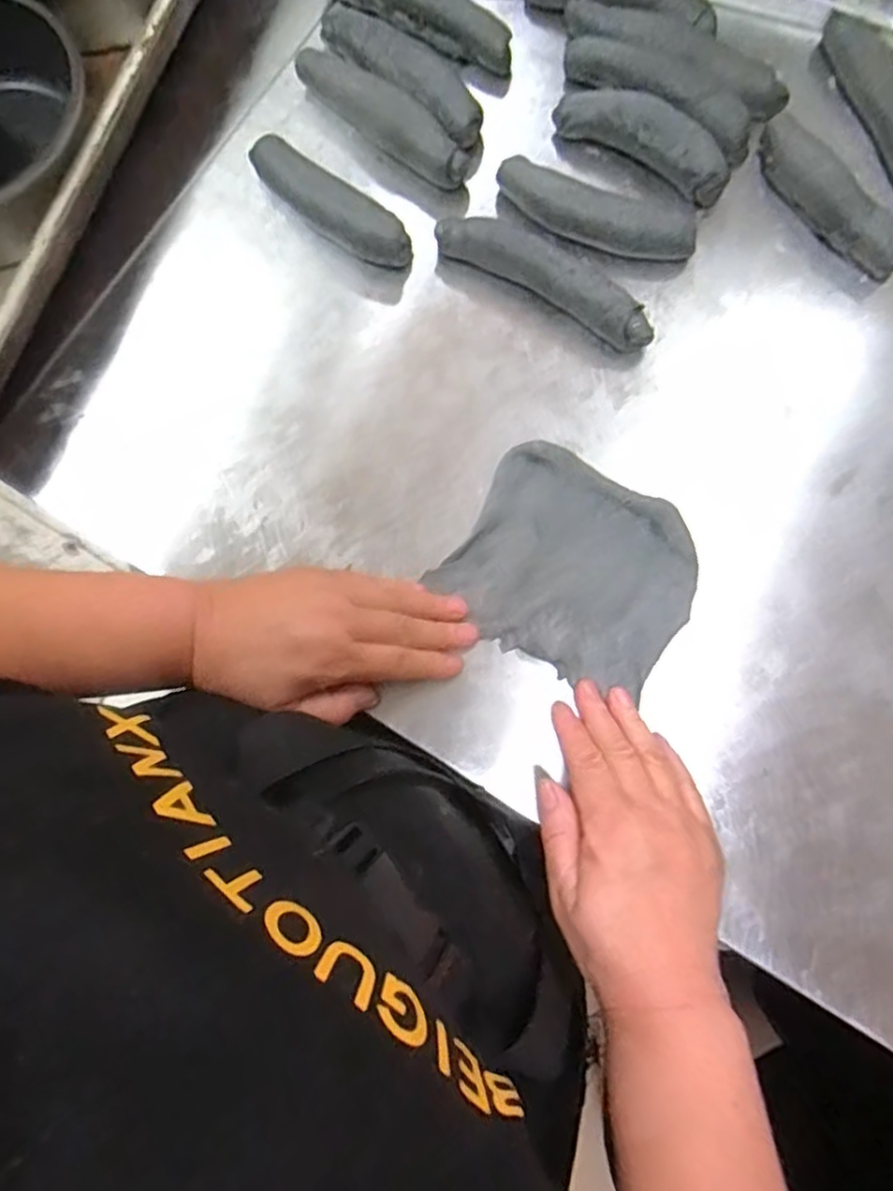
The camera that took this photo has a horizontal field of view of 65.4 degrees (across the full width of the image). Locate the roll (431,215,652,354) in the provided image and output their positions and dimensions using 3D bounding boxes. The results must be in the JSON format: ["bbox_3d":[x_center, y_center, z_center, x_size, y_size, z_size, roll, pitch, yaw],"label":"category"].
[{"bbox_3d":[0.062,-0.196,0.432,0.144,0.030,0.030,34,81,7],"label":"roll"}]

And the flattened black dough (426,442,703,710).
[{"bbox_3d":[0.074,-0.015,0.401,0.132,0.014,0.112,29,81,7],"label":"flattened black dough"}]

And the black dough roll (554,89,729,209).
[{"bbox_3d":[0.129,-0.295,0.448,0.116,0.028,0.038,31,81,7],"label":"black dough roll"}]

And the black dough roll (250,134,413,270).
[{"bbox_3d":[-0.075,-0.248,0.443,0.117,0.034,0.027,33,81,7],"label":"black dough roll"}]

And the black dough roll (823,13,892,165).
[{"bbox_3d":[0.281,-0.307,0.443,0.021,0.030,0.148,-22,79,-3],"label":"black dough roll"}]

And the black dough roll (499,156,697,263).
[{"bbox_3d":[0.093,-0.241,0.436,0.128,0.026,0.035,19,80,5],"label":"black dough roll"}]

